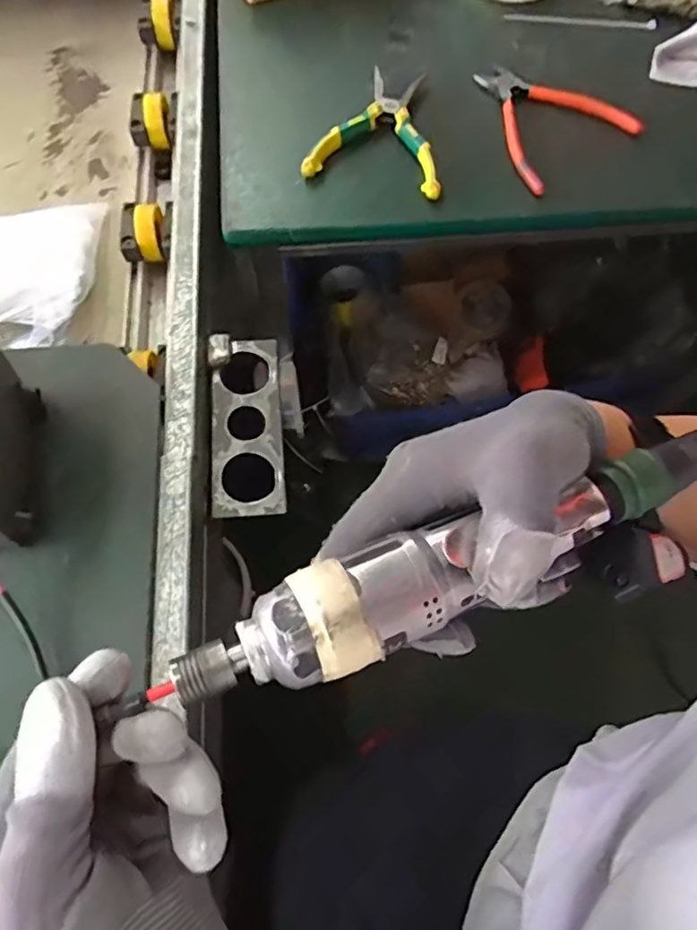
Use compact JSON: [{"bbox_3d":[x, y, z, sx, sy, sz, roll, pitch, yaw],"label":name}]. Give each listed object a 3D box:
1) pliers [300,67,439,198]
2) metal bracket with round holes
[{"bbox_3d":[0.033,-0.291,0.497,0.114,0.031,0.131,15,70,4],"label":"pliers"},{"bbox_3d":[-0.079,-0.032,0.449,0.052,0.010,0.146,-3,70,-3],"label":"metal bracket with round holes"}]

